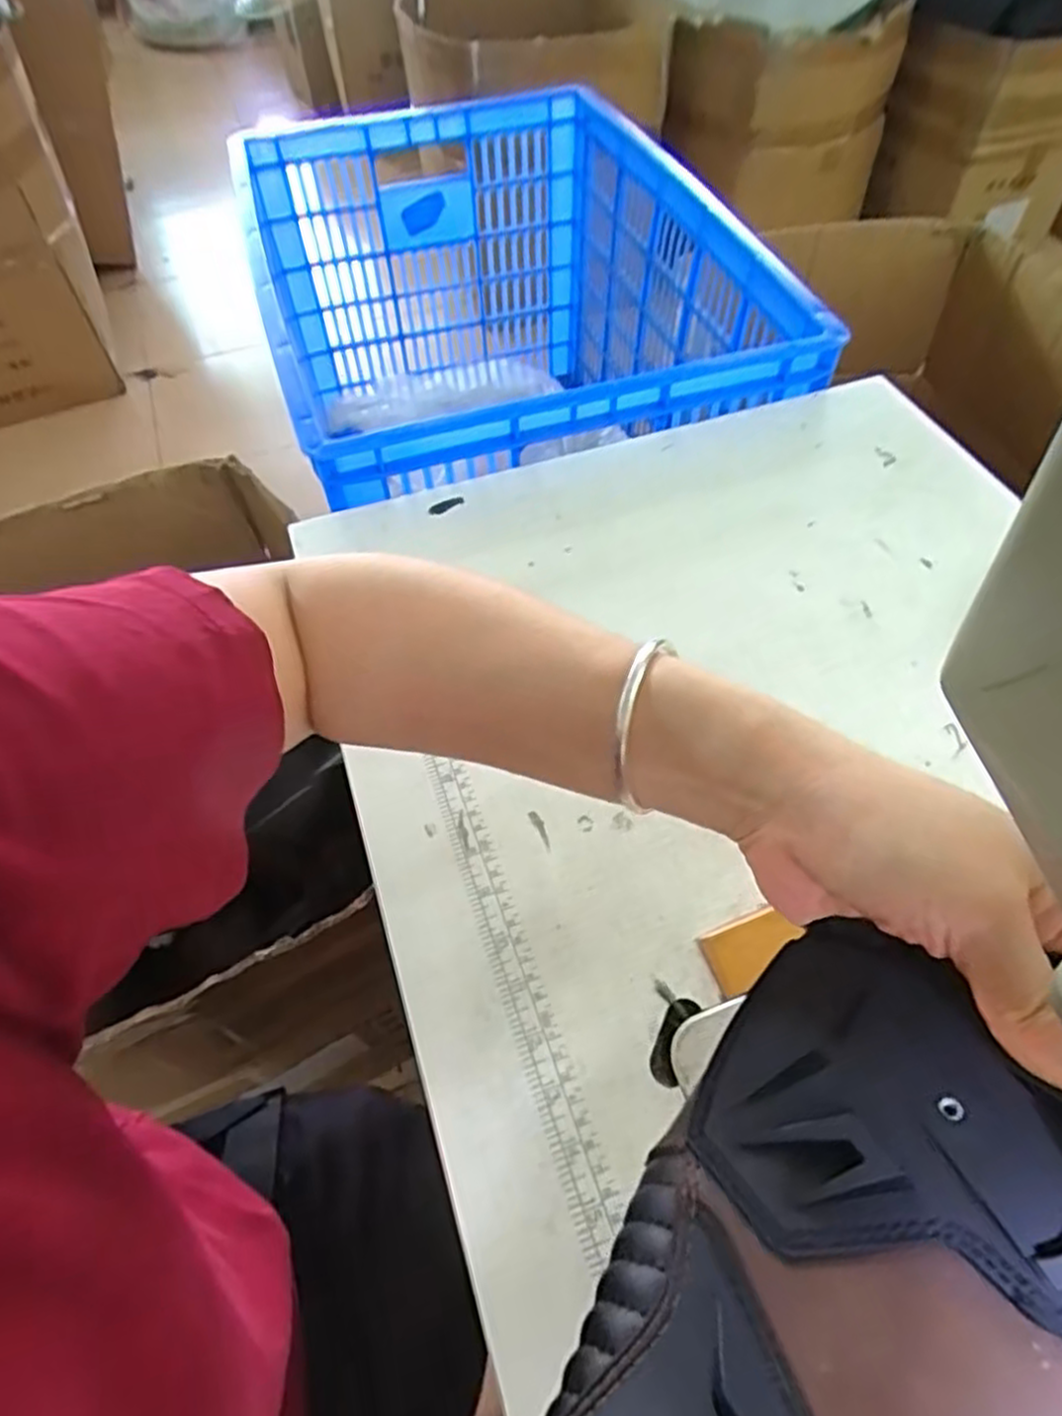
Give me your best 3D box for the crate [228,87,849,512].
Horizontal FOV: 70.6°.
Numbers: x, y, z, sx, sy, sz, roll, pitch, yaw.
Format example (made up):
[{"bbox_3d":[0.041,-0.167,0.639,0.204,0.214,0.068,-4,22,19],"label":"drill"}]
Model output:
[{"bbox_3d":[-0.030,-0.413,0.941,0.489,0.366,0.651,-17,57,-9],"label":"crate"}]

